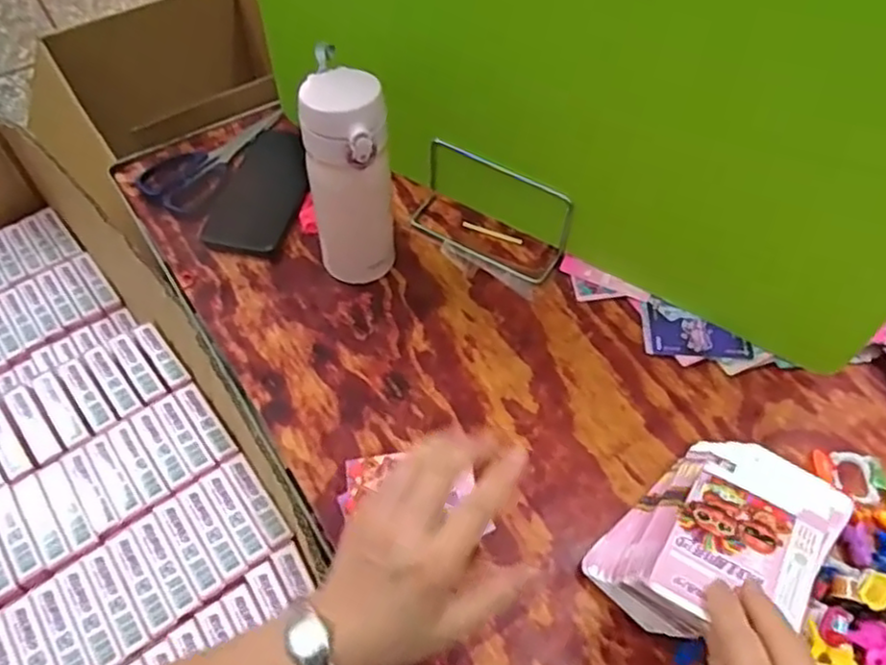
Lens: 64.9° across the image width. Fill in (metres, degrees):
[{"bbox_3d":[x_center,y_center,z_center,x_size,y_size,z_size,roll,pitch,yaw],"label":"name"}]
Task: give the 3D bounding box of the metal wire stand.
[{"bbox_3d":[0.043,-0.116,0.660,0.155,0.074,0.057,27,59,16],"label":"metal wire stand"}]

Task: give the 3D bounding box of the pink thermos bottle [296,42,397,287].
[{"bbox_3d":[-0.076,-0.124,0.590,0.069,0.196,0.082,-2,55,-3],"label":"pink thermos bottle"}]

